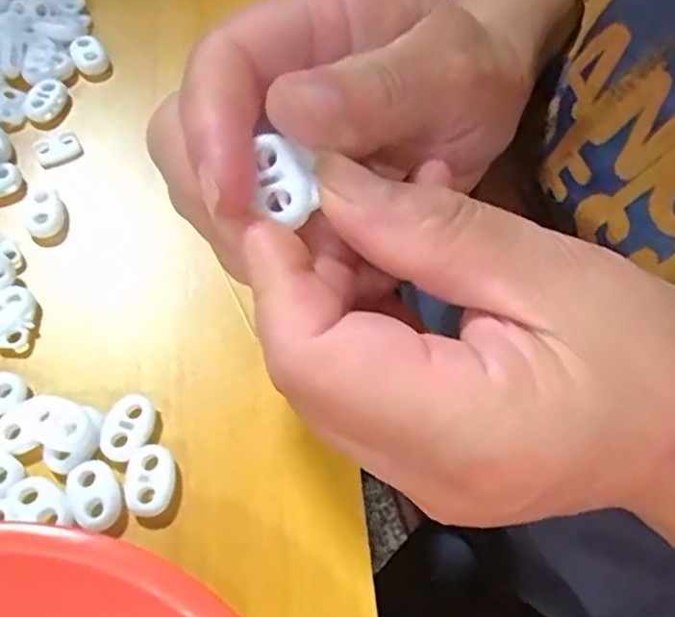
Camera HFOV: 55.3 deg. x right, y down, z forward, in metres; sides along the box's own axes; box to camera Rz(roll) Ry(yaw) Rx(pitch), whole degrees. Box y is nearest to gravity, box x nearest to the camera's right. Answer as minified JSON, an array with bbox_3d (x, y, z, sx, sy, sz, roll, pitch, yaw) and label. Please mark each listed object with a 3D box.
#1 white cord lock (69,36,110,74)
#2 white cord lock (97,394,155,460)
[{"bbox_3d":[-0.114,-0.117,0.296,0.015,0.007,0.020,-28,65,-14],"label":"white cord lock"},{"bbox_3d":[-0.069,0.038,0.211,0.015,0.004,0.021,16,63,8],"label":"white cord lock"}]

